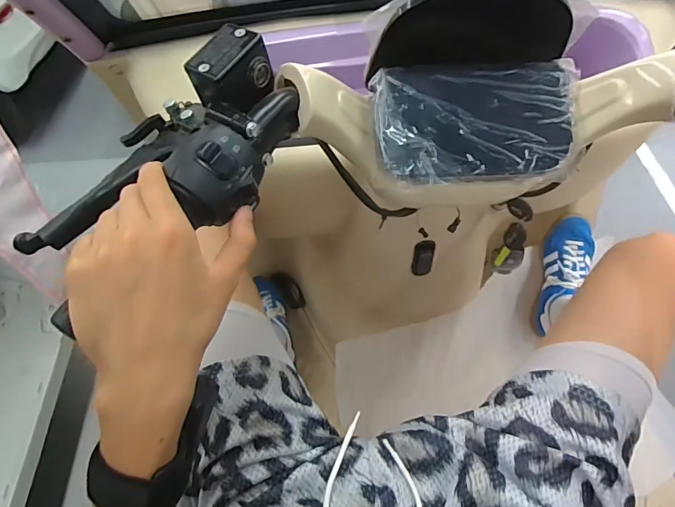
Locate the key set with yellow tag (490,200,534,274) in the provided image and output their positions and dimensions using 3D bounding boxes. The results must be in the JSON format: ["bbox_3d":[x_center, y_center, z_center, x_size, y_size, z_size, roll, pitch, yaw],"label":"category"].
[{"bbox_3d":[0.245,-0.018,0.610,0.041,0.133,0.030,8,58,7],"label":"key set with yellow tag"}]

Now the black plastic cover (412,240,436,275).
[{"bbox_3d":[0.128,0.007,0.650,0.031,0.069,0.016,1,58,3],"label":"black plastic cover"}]

